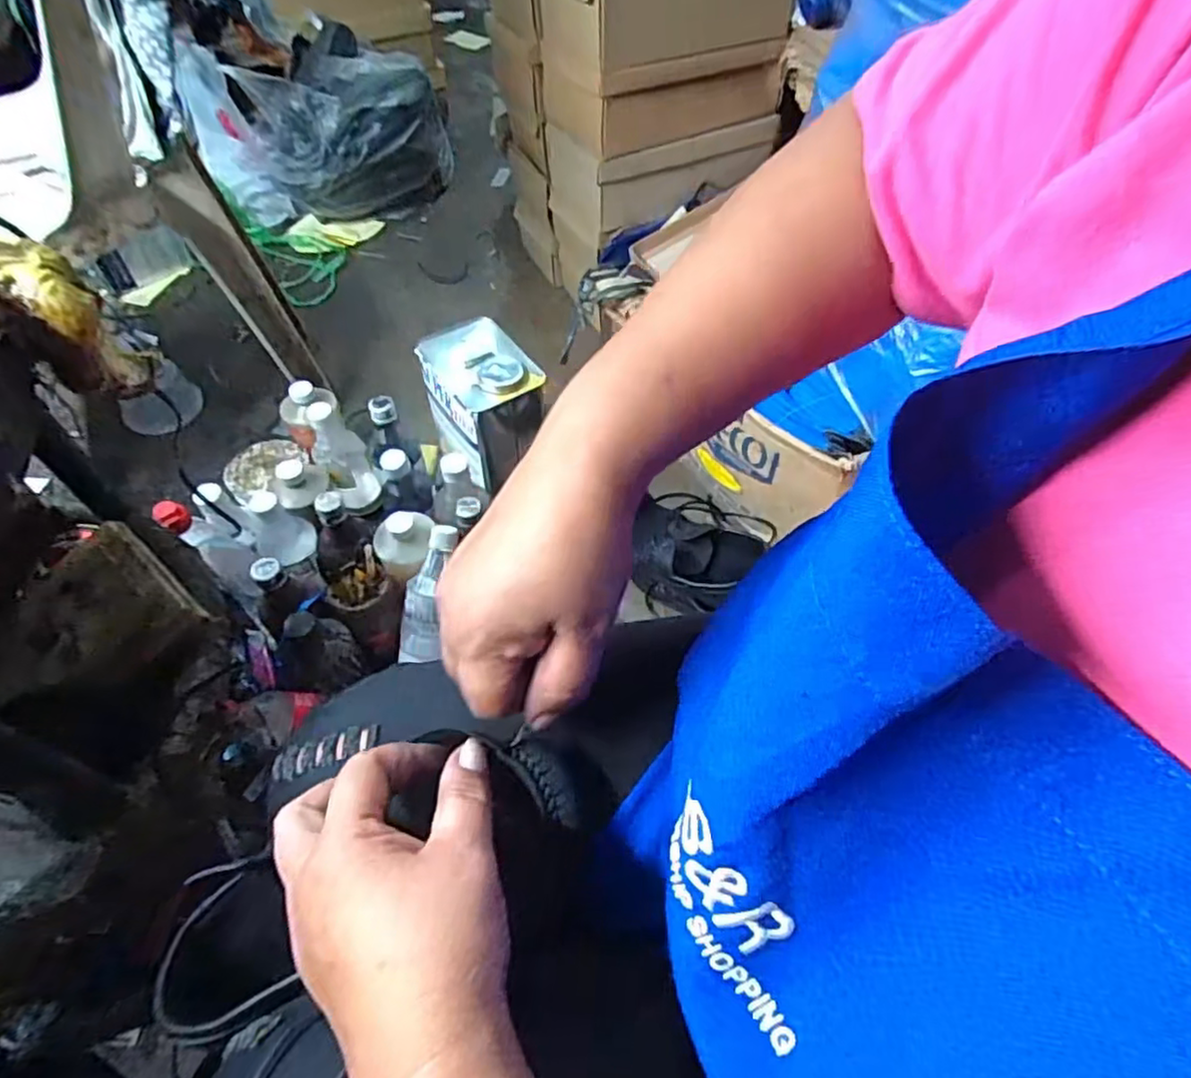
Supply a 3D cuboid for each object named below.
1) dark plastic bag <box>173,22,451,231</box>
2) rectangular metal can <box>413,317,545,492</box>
[{"bbox_3d":[-0.567,-0.872,1.378,0.487,0.268,0.306,-13,56,-11],"label":"dark plastic bag"},{"bbox_3d":[-0.147,-0.181,0.846,0.119,0.116,0.156,-34,62,-22],"label":"rectangular metal can"}]

